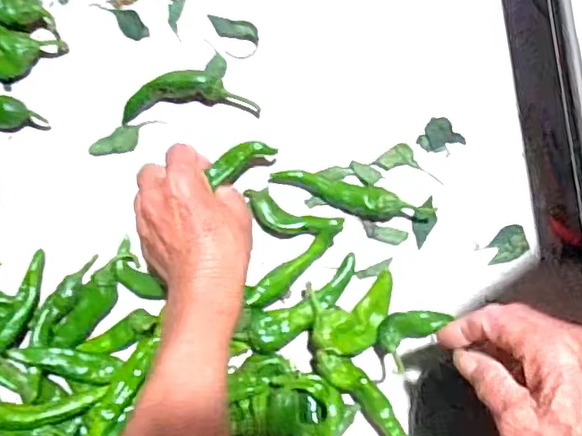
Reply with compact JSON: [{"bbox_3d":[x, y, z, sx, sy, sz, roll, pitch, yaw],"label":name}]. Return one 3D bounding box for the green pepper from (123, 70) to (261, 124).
[{"bbox_3d":[-0.087,-0.103,0.503,0.111,0.025,0.036,-6,91,6],"label":"green pepper"}]

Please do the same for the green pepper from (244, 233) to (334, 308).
[{"bbox_3d":[0.002,0.043,0.484,0.082,0.015,0.021,-38,88,5],"label":"green pepper"}]

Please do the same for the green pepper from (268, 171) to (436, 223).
[{"bbox_3d":[0.047,-0.017,0.488,0.127,0.017,0.025,15,93,5],"label":"green pepper"}]

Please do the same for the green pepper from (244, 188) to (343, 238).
[{"bbox_3d":[-0.002,0.001,0.490,0.080,0.025,0.030,22,93,5],"label":"green pepper"}]

